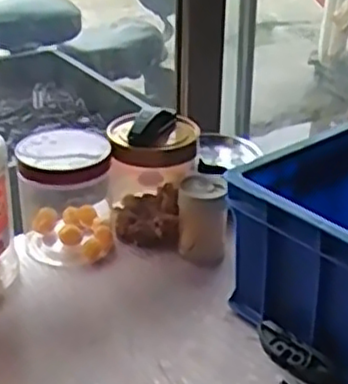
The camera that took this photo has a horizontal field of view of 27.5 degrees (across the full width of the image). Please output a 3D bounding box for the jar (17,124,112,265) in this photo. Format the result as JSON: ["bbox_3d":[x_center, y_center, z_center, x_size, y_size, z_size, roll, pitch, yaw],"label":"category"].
[{"bbox_3d":[-0.100,0.007,0.658,0.082,0.114,0.070,-5,29,-9],"label":"jar"}]

